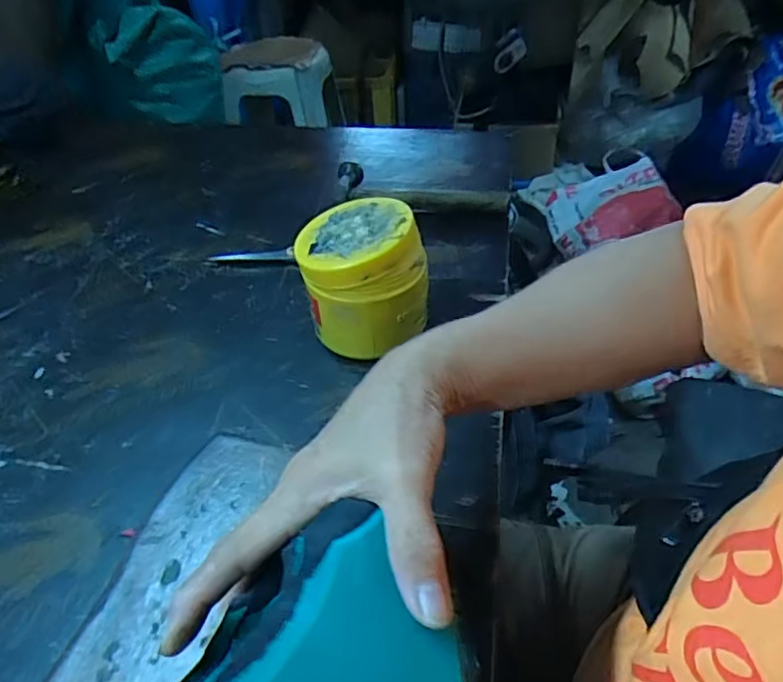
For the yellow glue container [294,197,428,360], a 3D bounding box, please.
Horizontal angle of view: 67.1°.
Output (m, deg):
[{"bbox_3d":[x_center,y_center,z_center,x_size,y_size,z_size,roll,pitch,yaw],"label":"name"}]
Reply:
[{"bbox_3d":[-0.022,-0.047,0.468,0.090,0.106,0.090,-11,44,-6],"label":"yellow glue container"}]

